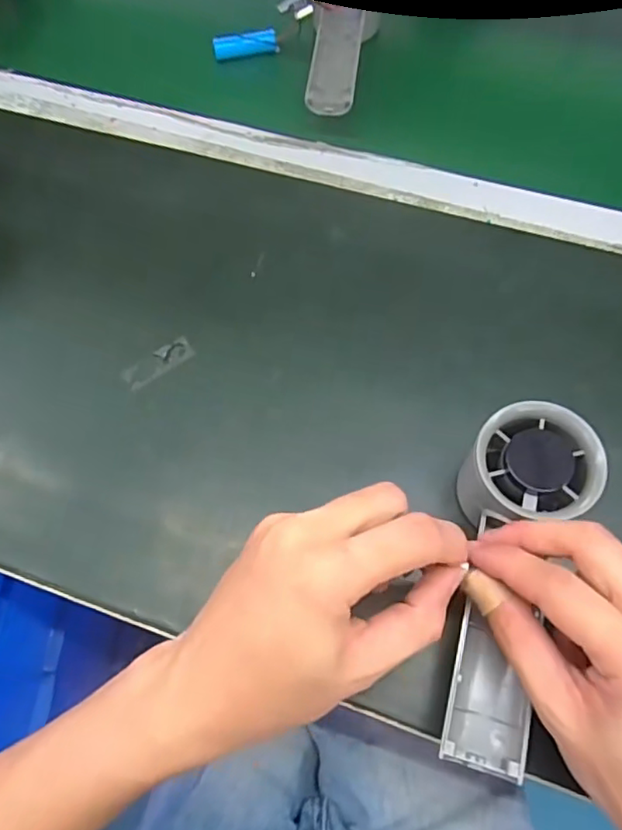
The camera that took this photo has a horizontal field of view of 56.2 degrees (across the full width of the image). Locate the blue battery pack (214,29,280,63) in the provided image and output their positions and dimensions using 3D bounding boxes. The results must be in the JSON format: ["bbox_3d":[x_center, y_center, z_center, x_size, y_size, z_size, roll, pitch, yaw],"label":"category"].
[{"bbox_3d":[-0.053,-0.303,0.475,0.052,0.013,0.012,-10,66,-2],"label":"blue battery pack"}]

